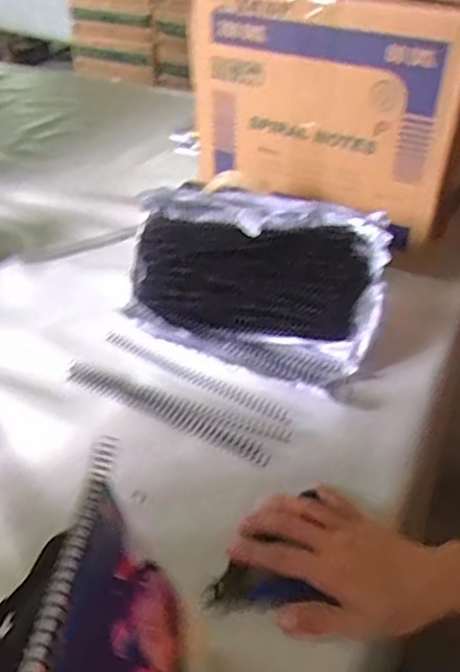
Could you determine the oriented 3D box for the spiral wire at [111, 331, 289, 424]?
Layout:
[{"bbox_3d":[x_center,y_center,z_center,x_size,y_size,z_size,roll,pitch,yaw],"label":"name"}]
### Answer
[{"bbox_3d":[-0.036,0.040,0.596,0.217,0.011,0.012,22,45,24],"label":"spiral wire"}]

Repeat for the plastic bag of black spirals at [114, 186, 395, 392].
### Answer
[{"bbox_3d":[0.019,-0.065,0.632,0.278,0.066,0.195,17,80,11],"label":"plastic bag of black spirals"}]

